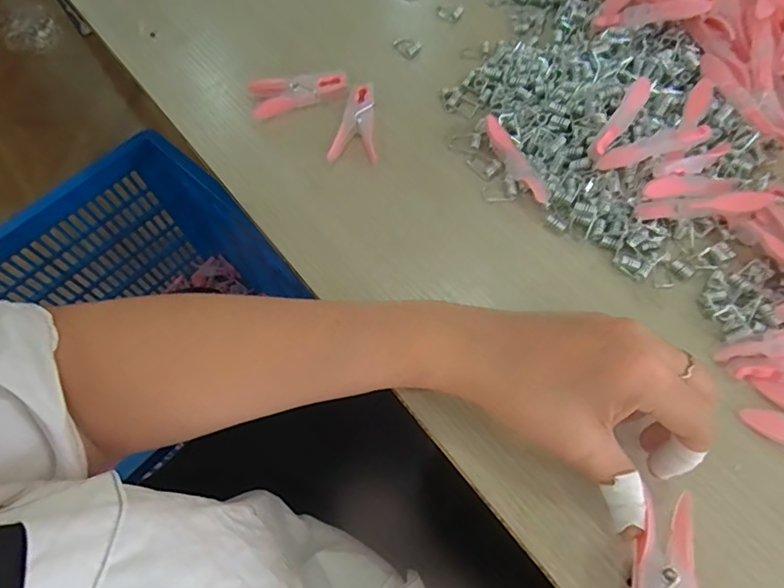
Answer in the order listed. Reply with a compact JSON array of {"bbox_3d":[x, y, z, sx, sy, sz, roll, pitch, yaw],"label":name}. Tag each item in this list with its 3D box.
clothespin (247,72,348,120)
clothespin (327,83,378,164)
[{"bbox_3d":[-0.073,-0.160,0.386,0.075,0.017,0.022,-15,64,-5],"label":"clothespin"},{"bbox_3d":[-0.026,-0.130,0.371,0.033,0.011,0.072,2,64,4],"label":"clothespin"}]

